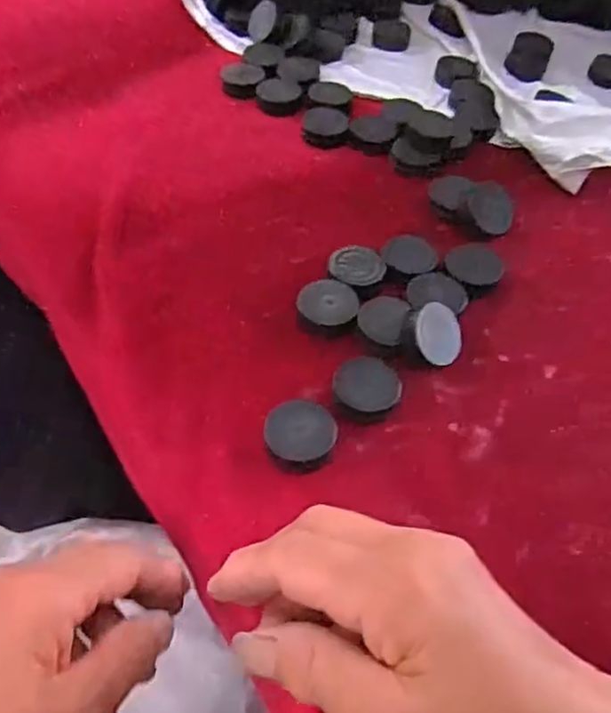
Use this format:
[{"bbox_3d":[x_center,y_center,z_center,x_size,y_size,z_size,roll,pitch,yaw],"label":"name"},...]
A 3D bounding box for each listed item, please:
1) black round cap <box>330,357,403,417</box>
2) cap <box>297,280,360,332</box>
[{"bbox_3d":[0.031,0.014,0.329,0.032,0.004,0.032,3,51,-3],"label":"black round cap"},{"bbox_3d":[0.012,-0.029,0.360,0.032,0.004,0.033,4,51,-2],"label":"cap"}]

